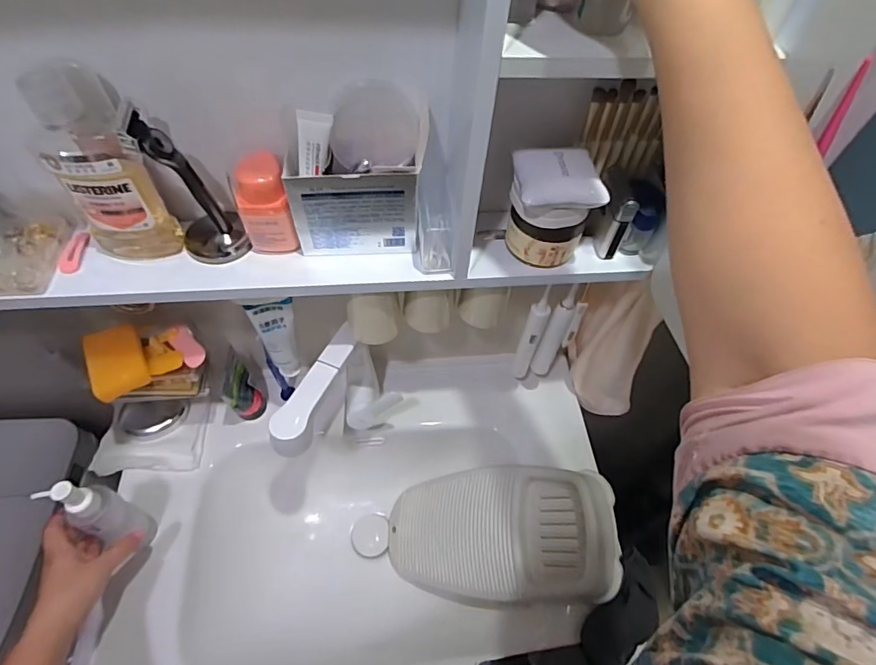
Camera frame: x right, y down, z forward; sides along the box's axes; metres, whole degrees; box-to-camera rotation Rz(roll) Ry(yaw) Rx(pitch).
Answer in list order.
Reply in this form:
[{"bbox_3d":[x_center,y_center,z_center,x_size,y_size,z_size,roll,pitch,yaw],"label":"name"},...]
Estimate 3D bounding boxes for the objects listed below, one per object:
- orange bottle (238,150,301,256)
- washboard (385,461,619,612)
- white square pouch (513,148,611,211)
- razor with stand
[{"bbox_3d":[-0.168,-0.121,0.461,0.045,0.088,0.046,-13,58,-12],"label":"orange bottle"},{"bbox_3d":[0.076,0.289,0.679,0.353,0.021,0.174,-17,59,31],"label":"washboard"},{"bbox_3d":[0.109,-0.140,0.430,0.078,0.025,0.057,-1,56,-4],"label":"white square pouch"},{"bbox_3d":[-0.231,-0.136,0.444,0.063,0.153,0.067,-22,60,-18],"label":"razor with stand"}]

